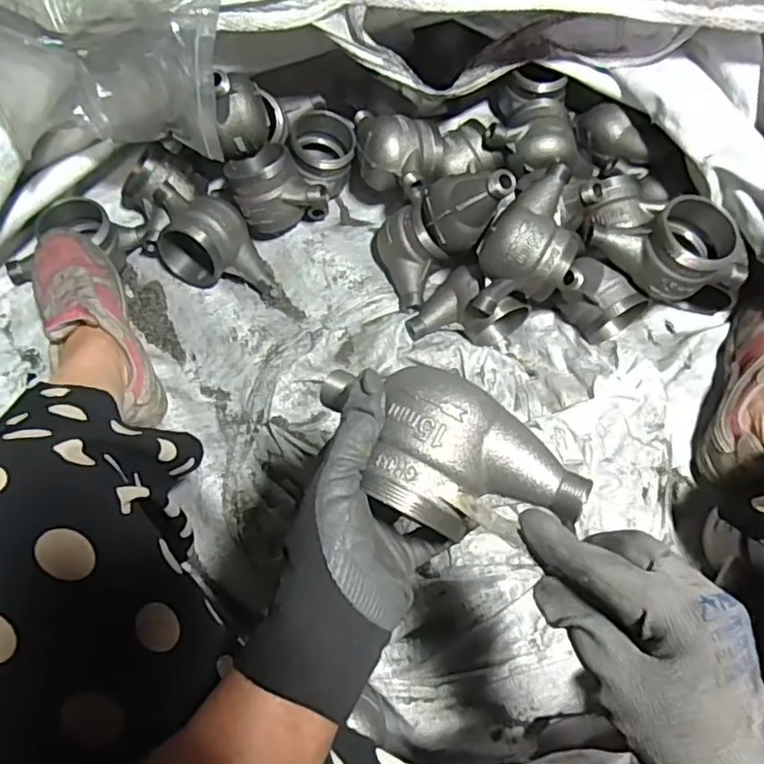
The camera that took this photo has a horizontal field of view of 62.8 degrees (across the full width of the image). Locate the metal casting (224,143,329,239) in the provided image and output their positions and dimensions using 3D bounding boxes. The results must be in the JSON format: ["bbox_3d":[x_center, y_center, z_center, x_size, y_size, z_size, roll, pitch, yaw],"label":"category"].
[{"bbox_3d":[-0.124,-0.226,0.754,0.105,0.084,0.087,-11,69,-4],"label":"metal casting"}]

